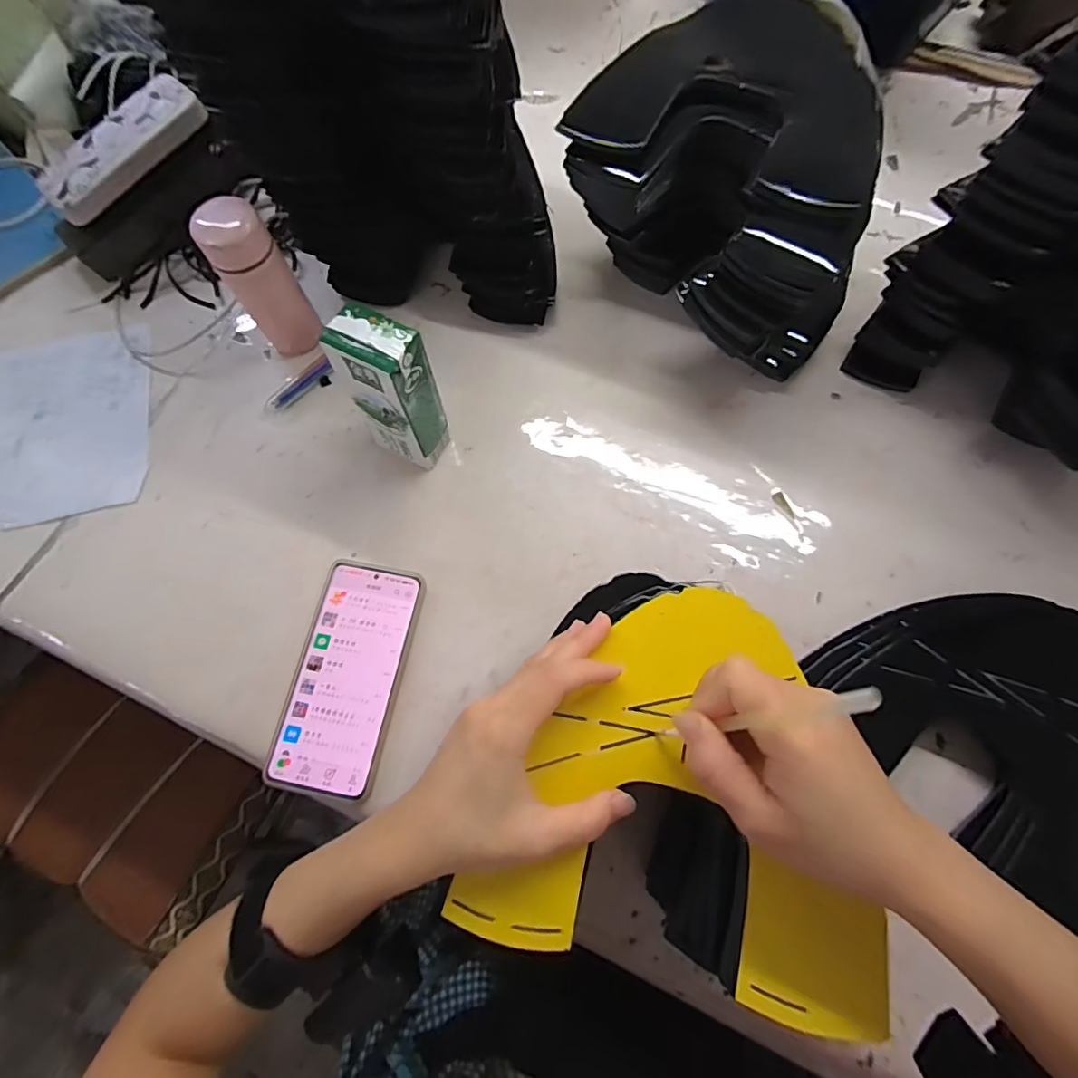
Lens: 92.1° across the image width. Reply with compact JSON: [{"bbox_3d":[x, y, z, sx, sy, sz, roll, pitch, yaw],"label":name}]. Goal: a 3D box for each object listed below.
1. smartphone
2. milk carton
[{"bbox_3d":[-0.140,0.099,0.385,0.078,0.010,0.164,10,72,5],"label":"smartphone"},{"bbox_3d":[-0.108,-0.105,0.388,0.059,0.132,0.042,21,73,8],"label":"milk carton"}]

